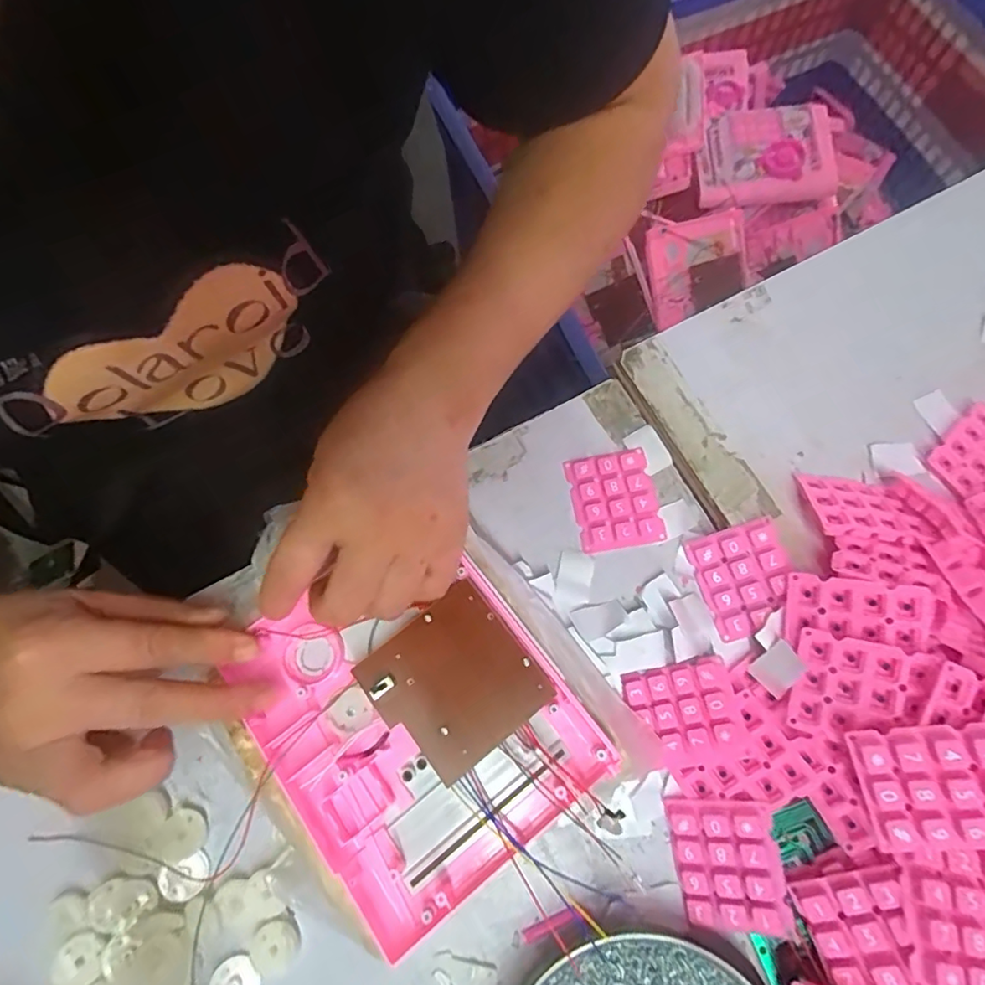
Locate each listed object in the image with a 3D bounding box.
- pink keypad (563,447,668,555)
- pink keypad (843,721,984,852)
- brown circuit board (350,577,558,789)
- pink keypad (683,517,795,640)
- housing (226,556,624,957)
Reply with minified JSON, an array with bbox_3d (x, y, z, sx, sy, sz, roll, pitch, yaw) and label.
[{"bbox_3d":[0.074,0.004,0.342,0.049,0.010,0.059,-10,74,-2],"label":"pink keypad"},{"bbox_3d":[0.195,0.129,0.244,0.060,0.015,0.050,-16,77,23],"label":"pink keypad"},{"bbox_3d":[-0.020,0.093,0.278,0.072,0.004,0.072,-37,74,-10],"label":"brown circuit board"},{"bbox_3d":[0.141,0.048,0.317,0.048,0.010,0.057,-25,71,19],"label":"pink keypad"},{"bbox_3d":[-0.038,0.109,0.277,0.133,0.017,0.151,-35,74,-10],"label":"housing"}]

